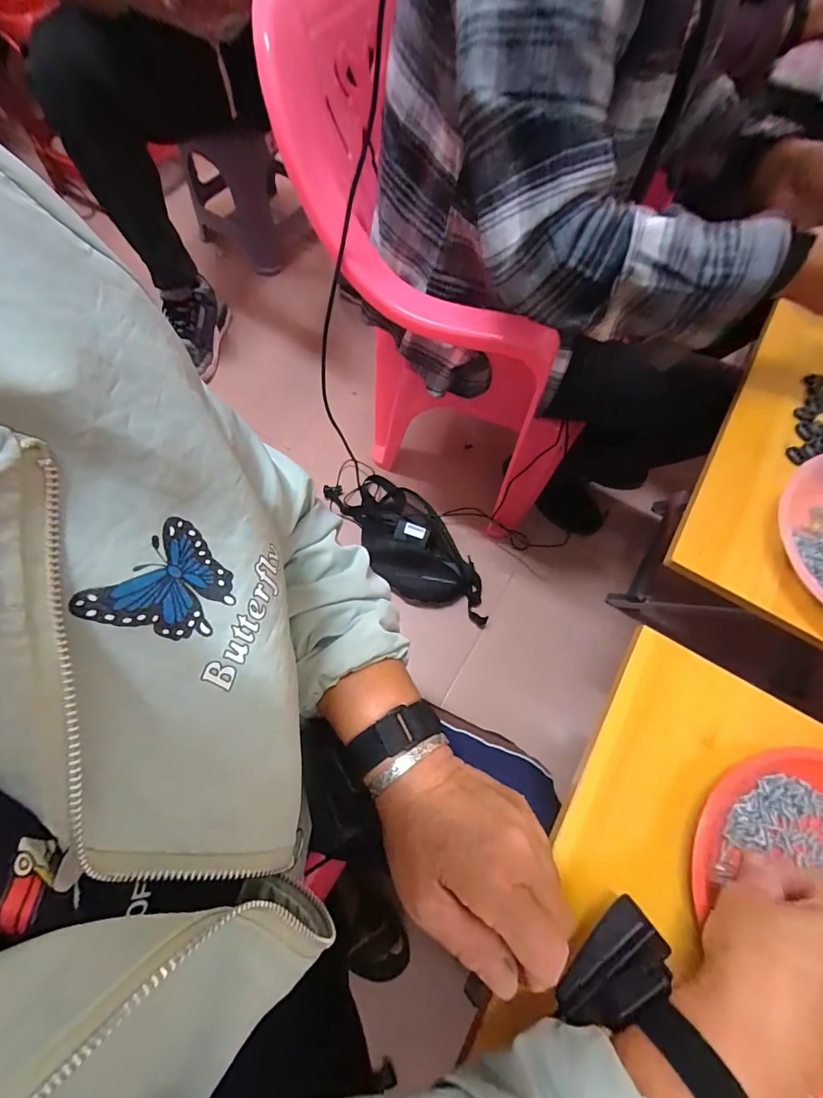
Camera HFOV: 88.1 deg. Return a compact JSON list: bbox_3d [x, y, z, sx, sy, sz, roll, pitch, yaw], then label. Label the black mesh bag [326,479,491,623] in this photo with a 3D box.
[{"bbox_3d":[0.018,-0.007,0.907,0.388,0.082,0.159,42,74,12],"label":"black mesh bag"}]

